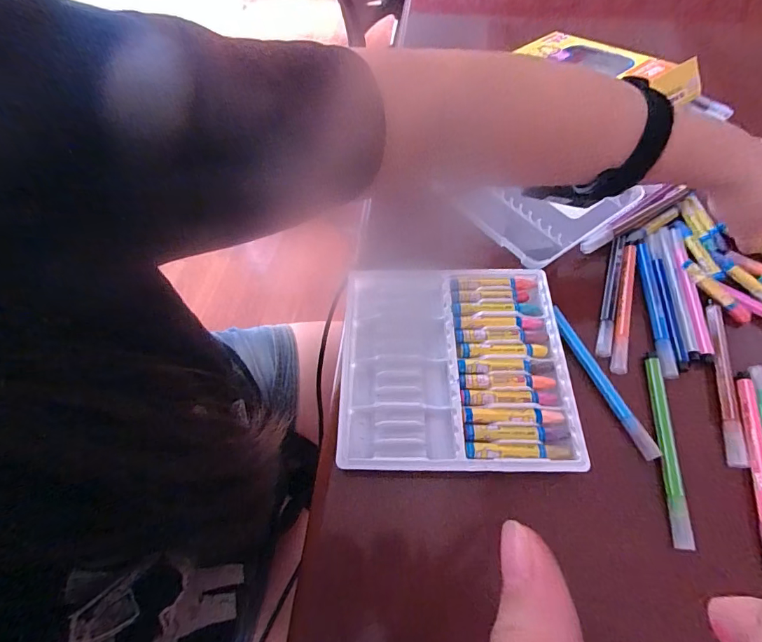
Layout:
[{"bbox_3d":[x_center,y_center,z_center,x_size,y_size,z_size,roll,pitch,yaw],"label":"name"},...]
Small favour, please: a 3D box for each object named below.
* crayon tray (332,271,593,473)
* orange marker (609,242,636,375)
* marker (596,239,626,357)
[{"bbox_3d":[0.054,0.030,0.302,0.167,0.010,0.162,1,61,2],"label":"crayon tray"},{"bbox_3d":[0.205,-0.015,0.331,0.014,0.008,0.130,15,62,10],"label":"orange marker"},{"bbox_3d":[0.197,-0.025,0.335,0.011,0.008,0.123,18,63,12],"label":"marker"}]

